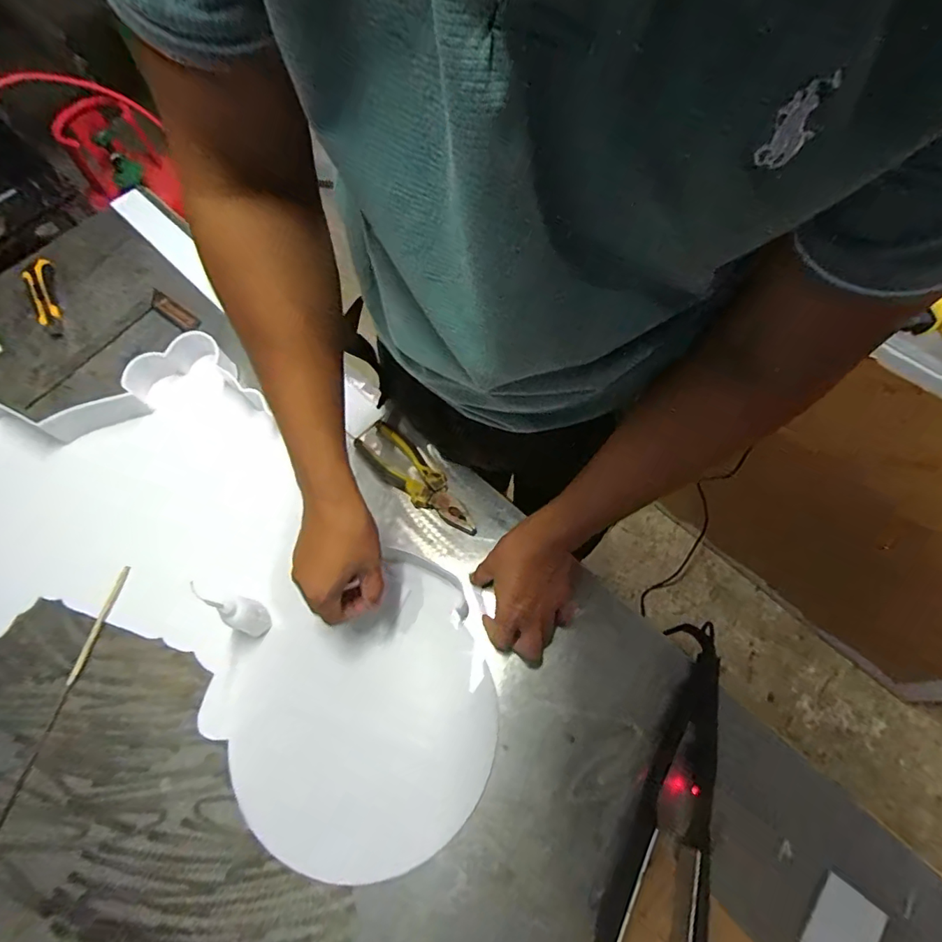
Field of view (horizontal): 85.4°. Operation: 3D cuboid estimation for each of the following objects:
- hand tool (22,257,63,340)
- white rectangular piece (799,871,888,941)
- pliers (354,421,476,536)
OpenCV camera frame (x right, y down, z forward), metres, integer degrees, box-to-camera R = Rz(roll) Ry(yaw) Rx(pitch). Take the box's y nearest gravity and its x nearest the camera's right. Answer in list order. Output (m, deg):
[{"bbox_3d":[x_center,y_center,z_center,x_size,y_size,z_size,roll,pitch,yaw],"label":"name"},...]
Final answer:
[{"bbox_3d":[-0.666,-0.268,0.797,0.044,0.017,0.170,-26,67,-9],"label":"hand tool"},{"bbox_3d":[0.328,0.403,0.449,0.049,0.008,0.066,35,72,17],"label":"white rectangular piece"},{"bbox_3d":[-0.069,0.009,0.638,0.053,0.031,0.195,-42,70,-15],"label":"pliers"}]

